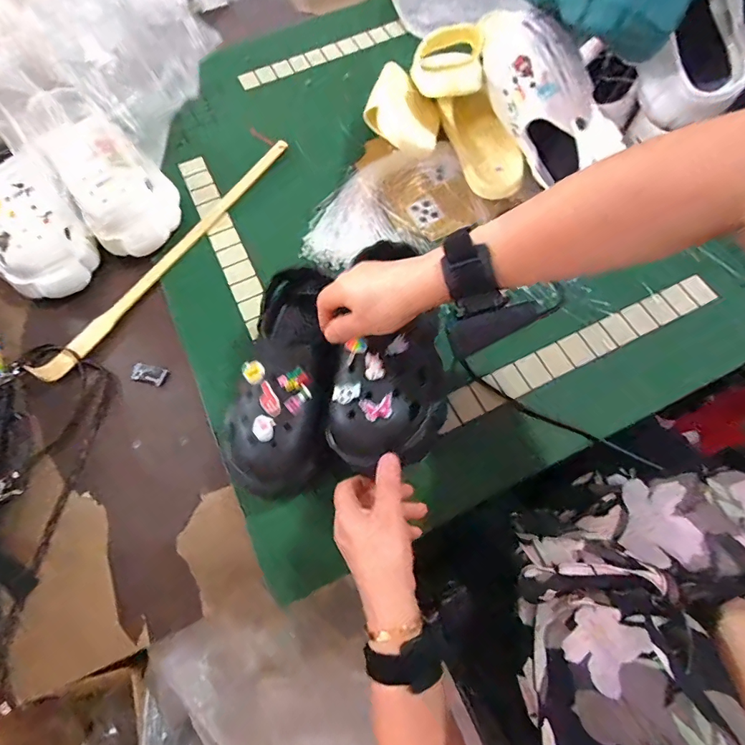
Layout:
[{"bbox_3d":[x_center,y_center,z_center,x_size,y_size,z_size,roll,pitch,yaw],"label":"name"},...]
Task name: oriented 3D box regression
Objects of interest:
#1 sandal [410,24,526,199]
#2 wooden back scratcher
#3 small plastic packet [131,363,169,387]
[{"bbox_3d":[0.130,-0.376,0.617,0.112,0.084,0.260,-10,67,-4],"label":"sandal"},{"bbox_3d":[-0.270,-0.172,0.588,0.030,0.023,0.460,30,70,13],"label":"wooden back scratcher"},{"bbox_3d":[-0.278,0.002,0.532,0.043,0.005,0.023,12,67,6],"label":"small plastic packet"}]

